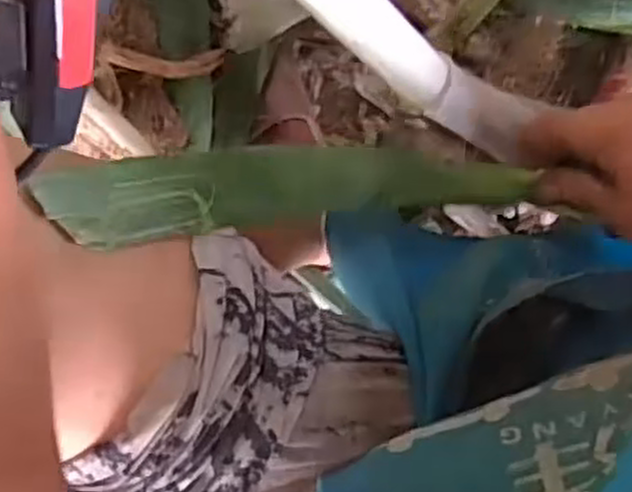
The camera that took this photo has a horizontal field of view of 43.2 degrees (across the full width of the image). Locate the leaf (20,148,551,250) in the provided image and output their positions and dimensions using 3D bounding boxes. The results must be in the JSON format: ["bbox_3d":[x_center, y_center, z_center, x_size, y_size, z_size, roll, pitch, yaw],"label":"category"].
[{"bbox_3d":[-0.010,-0.028,0.382,0.241,0.064,0.037,-6,98,-32],"label":"leaf"}]

